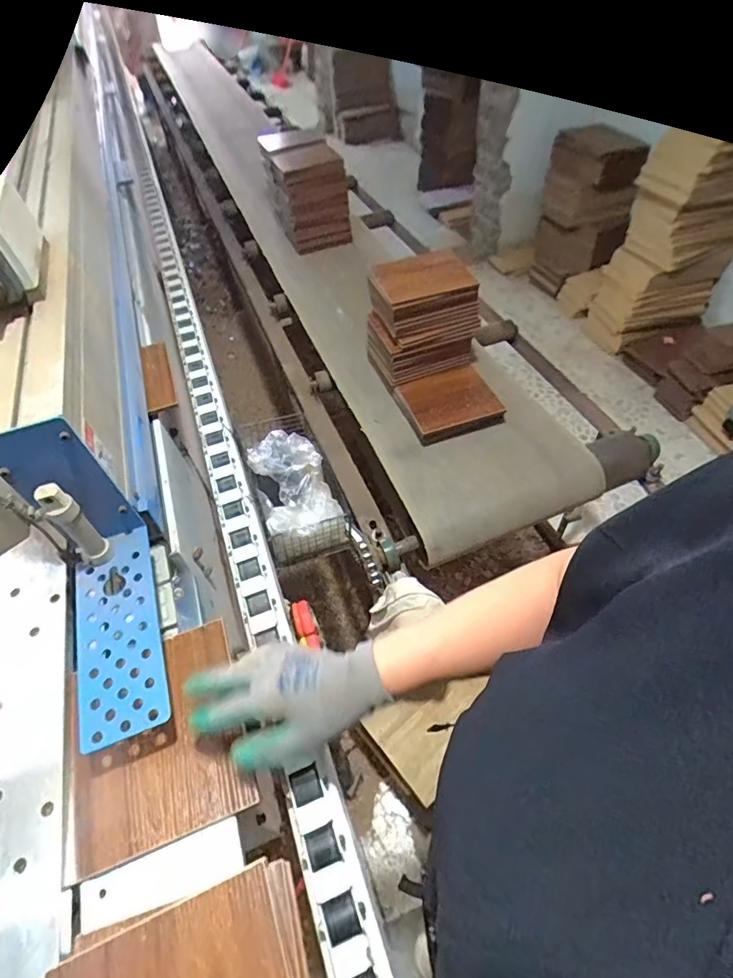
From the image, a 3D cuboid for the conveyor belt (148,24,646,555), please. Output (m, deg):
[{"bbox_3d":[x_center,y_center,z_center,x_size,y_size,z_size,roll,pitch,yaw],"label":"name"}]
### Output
[{"bbox_3d":[-0.038,-0.691,1.359,0.507,0.111,1.838,-23,62,-8],"label":"conveyor belt"}]

